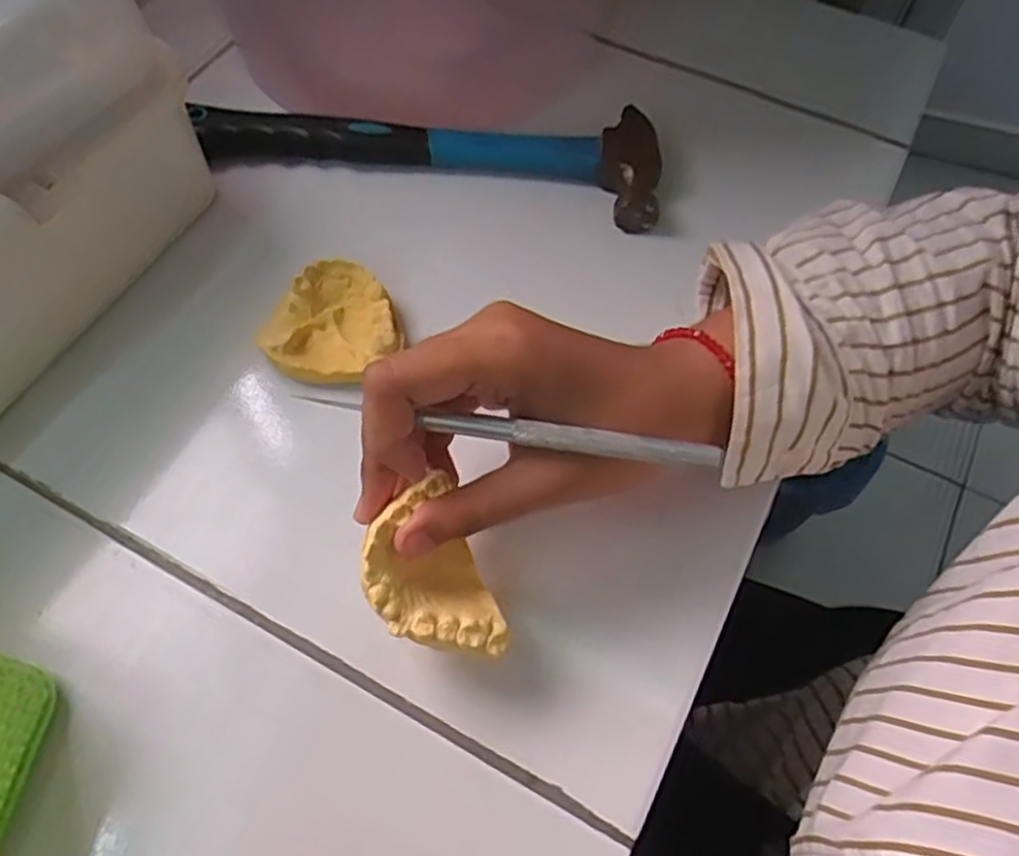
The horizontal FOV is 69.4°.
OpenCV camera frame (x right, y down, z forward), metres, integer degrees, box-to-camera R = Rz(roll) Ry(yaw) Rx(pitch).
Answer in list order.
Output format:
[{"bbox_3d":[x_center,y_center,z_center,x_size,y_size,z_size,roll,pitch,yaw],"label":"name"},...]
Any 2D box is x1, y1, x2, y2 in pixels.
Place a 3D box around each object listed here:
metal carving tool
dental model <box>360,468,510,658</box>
[{"bbox_3d":[0.000,0.001,0.241,0.135,0.004,0.005,8,60,3],"label":"metal carving tool"},{"bbox_3d":[-0.030,0.052,0.260,0.041,0.025,0.063,-23,97,-22],"label":"dental model"}]

